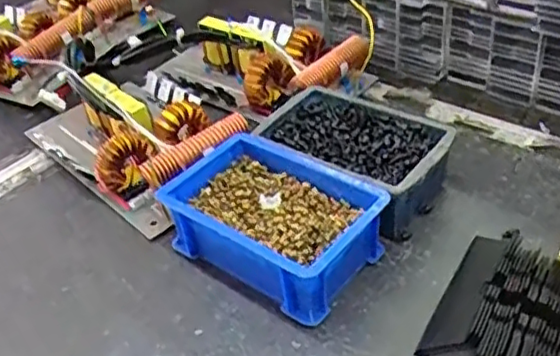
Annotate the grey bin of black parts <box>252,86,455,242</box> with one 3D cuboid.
[{"bbox_3d":[0.058,-0.019,0.540,0.144,0.051,0.107,23,47,32],"label":"grey bin of black parts"}]

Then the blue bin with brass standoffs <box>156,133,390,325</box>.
[{"bbox_3d":[-0.005,0.031,0.485,0.149,0.052,0.106,25,48,34],"label":"blue bin with brass standoffs"}]

